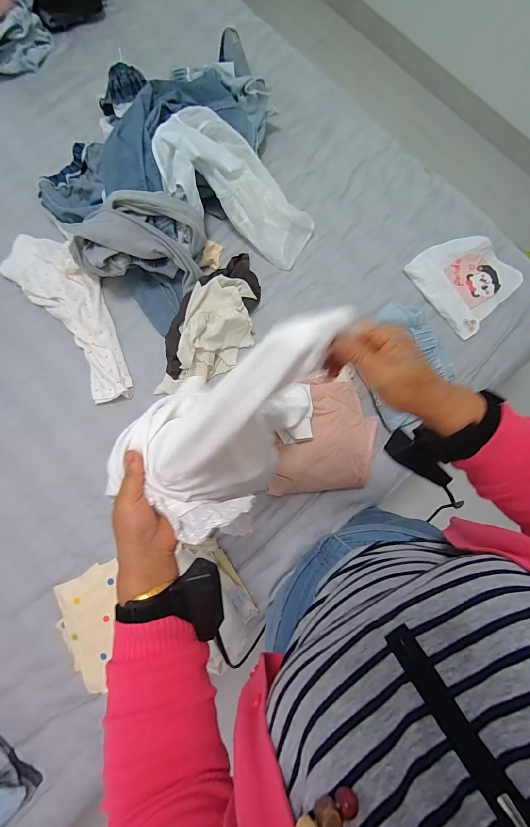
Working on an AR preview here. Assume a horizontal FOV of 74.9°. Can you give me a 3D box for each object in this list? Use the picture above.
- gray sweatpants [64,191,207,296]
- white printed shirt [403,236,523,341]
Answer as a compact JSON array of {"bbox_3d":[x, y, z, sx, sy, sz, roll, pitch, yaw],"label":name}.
[{"bbox_3d":[-0.276,-0.368,0.762,0.279,0.140,0.167,5,80,1],"label":"gray sweatpants"},{"bbox_3d":[0.476,-0.328,0.817,0.221,0.036,0.222,-41,82,-7],"label":"white printed shirt"}]

